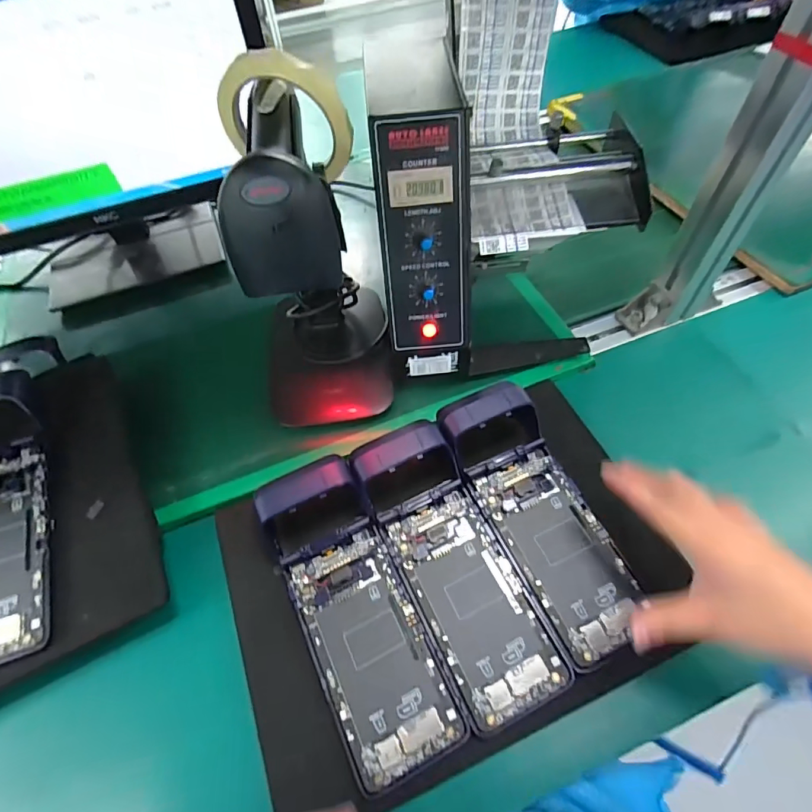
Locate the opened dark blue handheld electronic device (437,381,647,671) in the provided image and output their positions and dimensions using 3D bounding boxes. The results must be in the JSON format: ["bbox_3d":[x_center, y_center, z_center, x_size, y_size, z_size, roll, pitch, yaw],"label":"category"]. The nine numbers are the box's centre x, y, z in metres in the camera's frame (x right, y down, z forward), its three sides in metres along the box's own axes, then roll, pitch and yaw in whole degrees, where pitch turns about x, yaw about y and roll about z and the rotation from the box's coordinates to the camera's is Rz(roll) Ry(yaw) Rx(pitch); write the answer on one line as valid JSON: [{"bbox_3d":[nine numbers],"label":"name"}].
[{"bbox_3d":[0.107,0.078,0.364,0.088,0.045,0.212,-19,56,-8],"label":"opened dark blue handheld electronic device"}]

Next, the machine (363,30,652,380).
[{"bbox_3d":[0.076,-0.170,0.406,0.230,0.203,0.184,-5,56,1],"label":"machine"}]

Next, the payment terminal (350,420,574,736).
[{"bbox_3d":[0.037,0.111,0.348,0.083,0.043,0.212,-24,57,-11],"label":"payment terminal"}]

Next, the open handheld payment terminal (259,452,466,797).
[{"bbox_3d":[-0.043,0.141,0.335,0.088,0.040,0.221,-25,58,-12],"label":"open handheld payment terminal"}]

